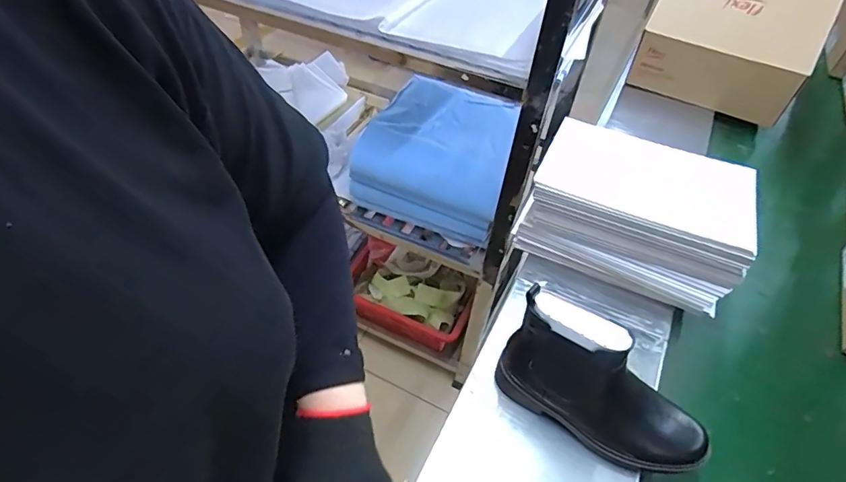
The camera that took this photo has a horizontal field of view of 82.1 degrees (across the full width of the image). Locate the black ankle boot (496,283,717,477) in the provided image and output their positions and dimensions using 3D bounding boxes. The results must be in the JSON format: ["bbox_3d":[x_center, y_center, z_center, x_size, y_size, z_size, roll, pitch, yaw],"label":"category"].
[{"bbox_3d":[0.215,0.171,0.560,0.247,0.168,0.082,23,50,16],"label":"black ankle boot"}]

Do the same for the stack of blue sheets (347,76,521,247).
[{"bbox_3d":[0.045,-0.185,1.126,0.331,0.184,0.271,22,50,15],"label":"stack of blue sheets"}]

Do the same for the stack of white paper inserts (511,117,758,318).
[{"bbox_3d":[0.339,-0.044,0.793,0.317,0.153,0.219,23,50,16],"label":"stack of white paper inserts"}]

